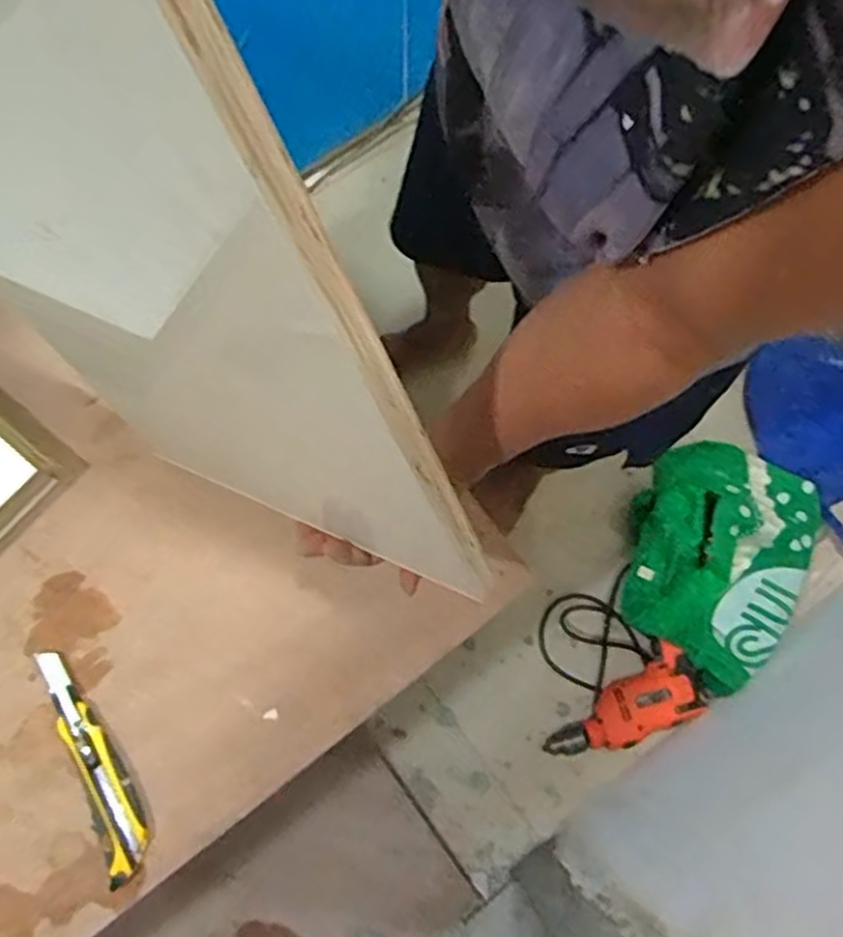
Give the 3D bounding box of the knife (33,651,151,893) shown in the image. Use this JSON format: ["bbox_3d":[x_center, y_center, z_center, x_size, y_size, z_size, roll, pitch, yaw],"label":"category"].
[{"bbox_3d":[-0.283,0.249,0.663,0.046,0.017,0.202,-27,74,-6],"label":"knife"}]

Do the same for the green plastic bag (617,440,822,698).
[{"bbox_3d":[0.441,0.138,1.171,0.256,0.112,0.349,23,75,8],"label":"green plastic bag"}]

